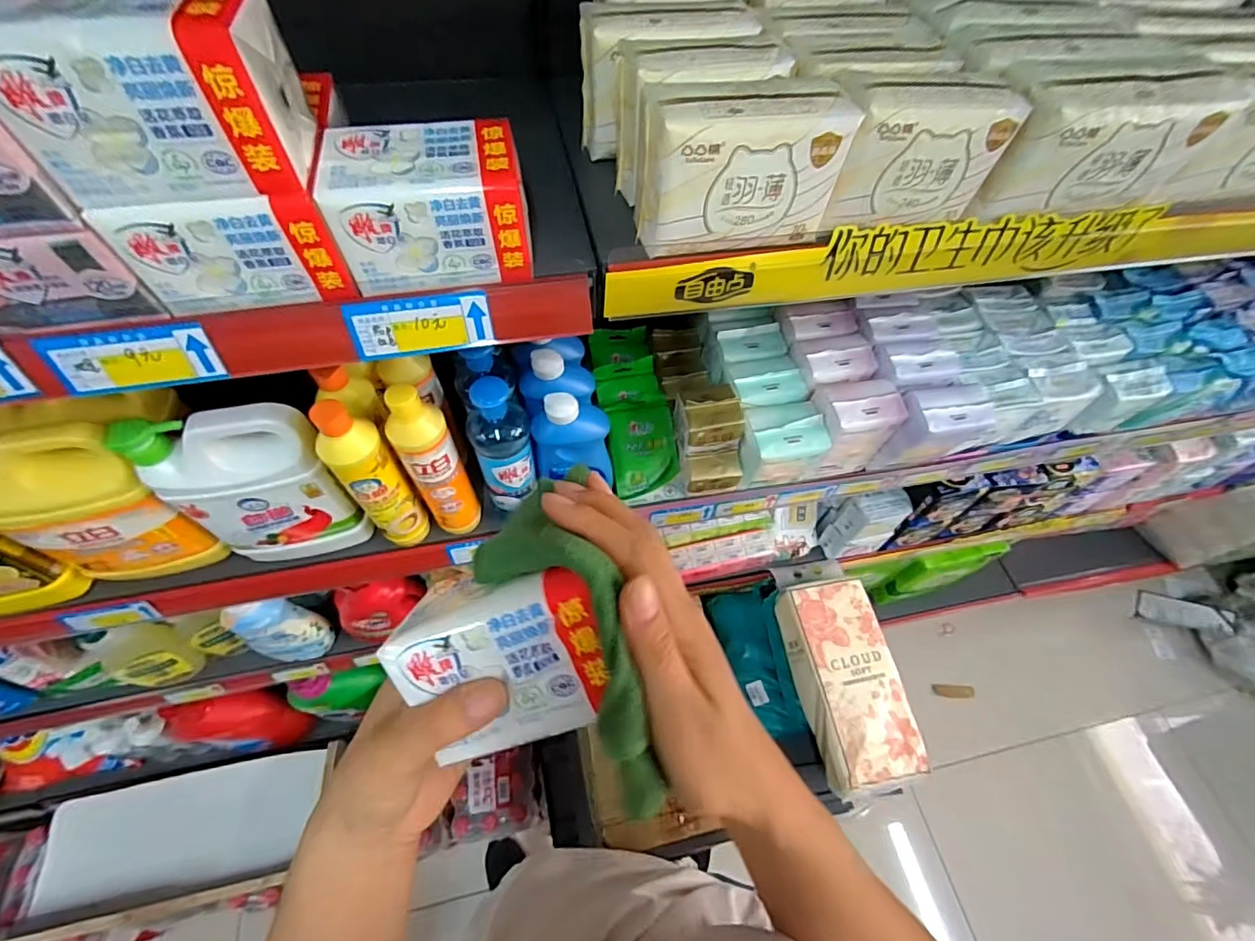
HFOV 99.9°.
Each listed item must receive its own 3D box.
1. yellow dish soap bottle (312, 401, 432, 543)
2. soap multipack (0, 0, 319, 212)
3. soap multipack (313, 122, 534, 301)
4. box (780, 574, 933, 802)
[{"bbox_3d":[-0.258,0.012,0.540,0.052,0.221,0.047,-36,67,-22],"label":"yellow dish soap bottle"},{"bbox_3d":[-0.222,-0.178,0.250,0.108,0.070,0.060,-10,60,-9],"label":"soap multipack"},{"bbox_3d":[-0.118,-0.160,0.323,0.106,0.064,0.065,-10,60,-10],"label":"soap multipack"},{"bbox_3d":[0.376,0.360,0.911,0.148,0.096,0.328,-8,60,-9],"label":"box"}]

